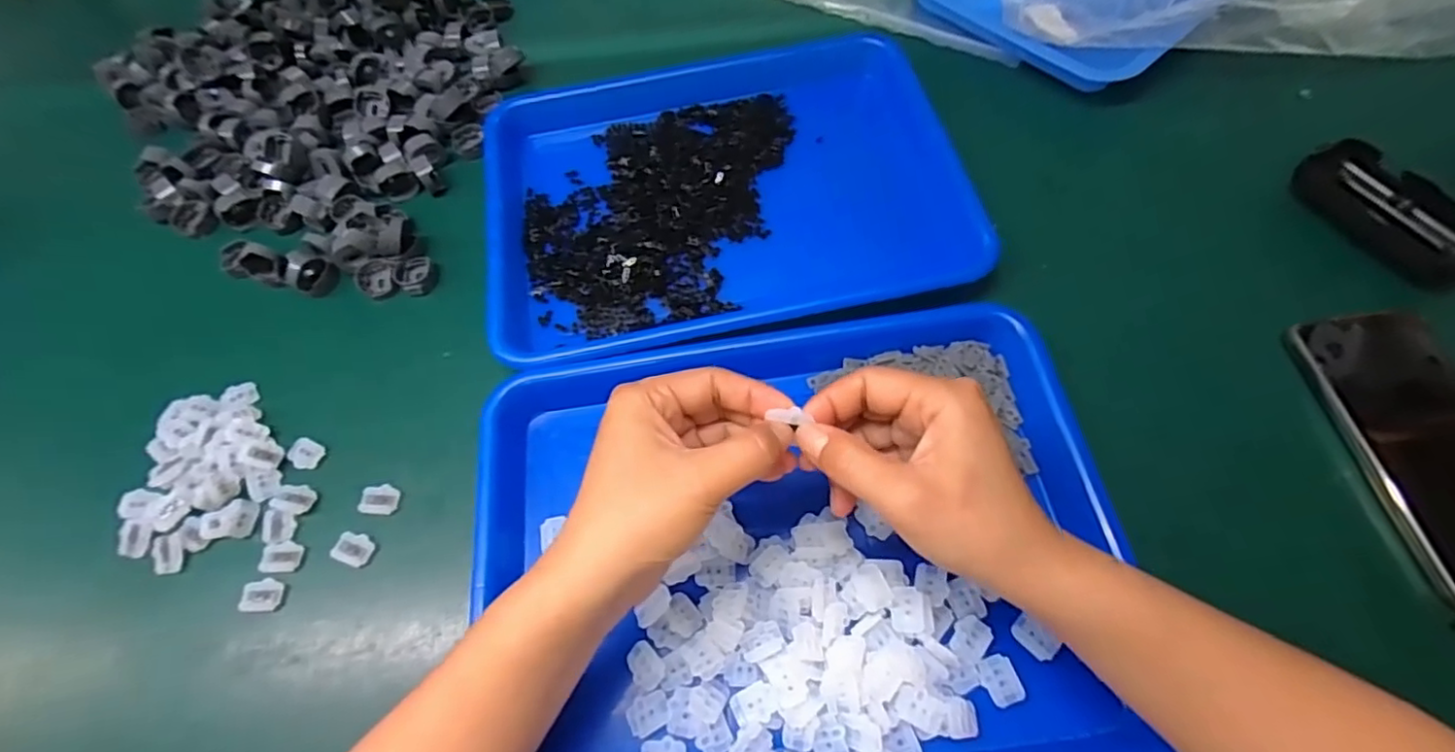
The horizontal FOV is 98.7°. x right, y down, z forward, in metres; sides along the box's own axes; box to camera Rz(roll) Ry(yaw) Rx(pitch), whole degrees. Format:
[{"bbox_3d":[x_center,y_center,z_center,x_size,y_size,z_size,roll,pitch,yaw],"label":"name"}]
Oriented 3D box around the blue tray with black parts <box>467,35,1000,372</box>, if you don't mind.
[{"bbox_3d":[-0.008,-0.148,0.456,0.325,0.029,0.252,-10,65,-3],"label":"blue tray with black parts"}]

